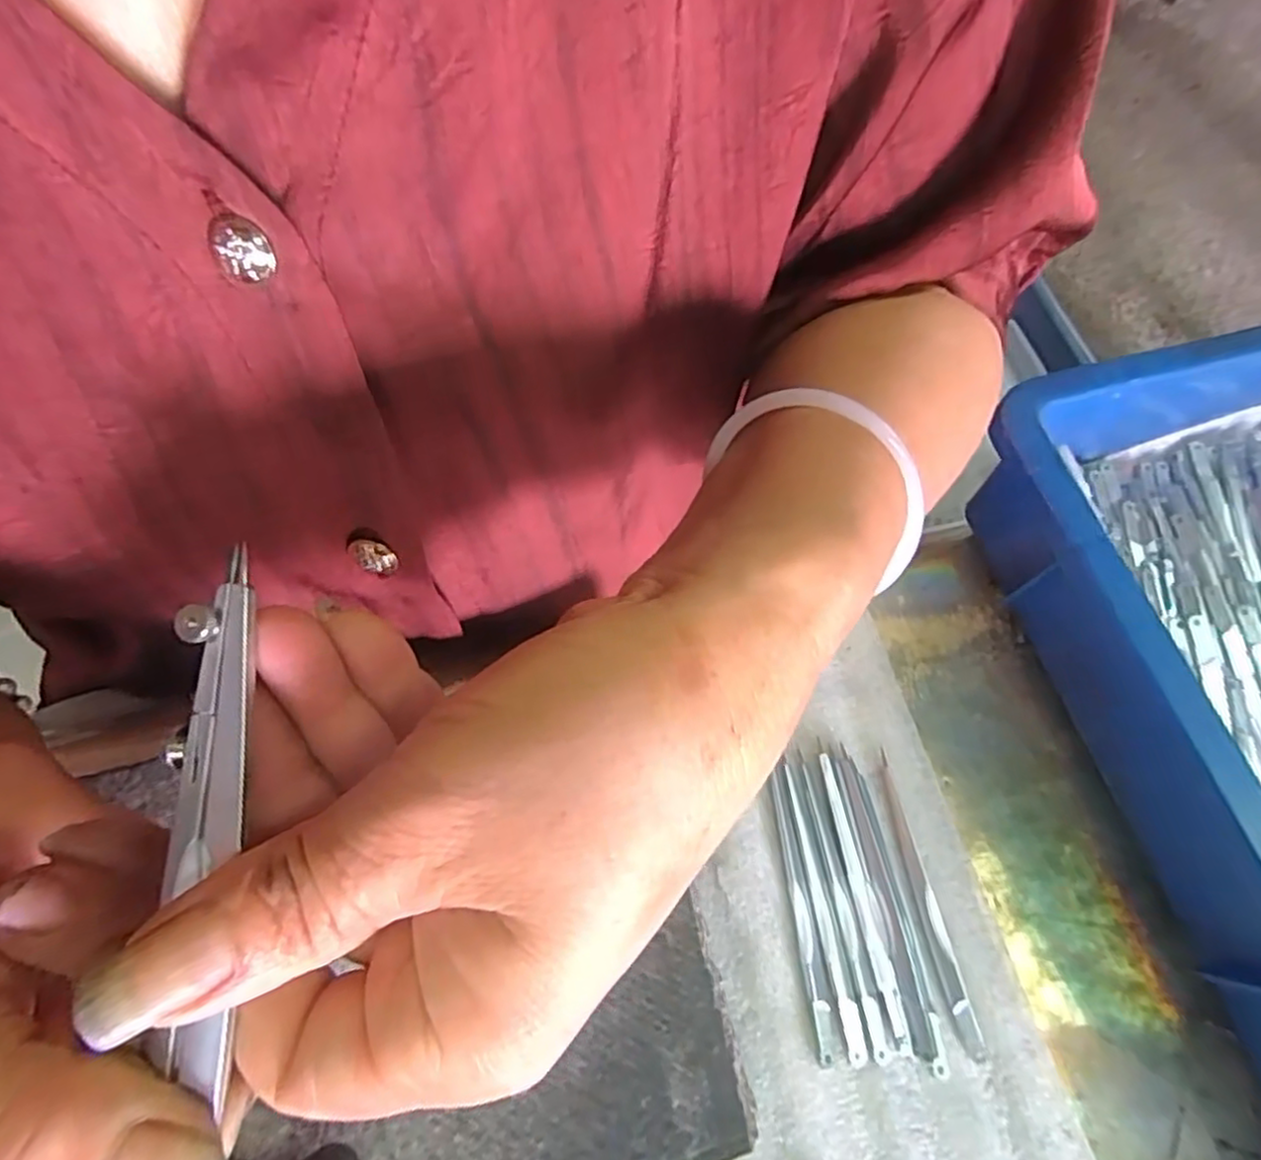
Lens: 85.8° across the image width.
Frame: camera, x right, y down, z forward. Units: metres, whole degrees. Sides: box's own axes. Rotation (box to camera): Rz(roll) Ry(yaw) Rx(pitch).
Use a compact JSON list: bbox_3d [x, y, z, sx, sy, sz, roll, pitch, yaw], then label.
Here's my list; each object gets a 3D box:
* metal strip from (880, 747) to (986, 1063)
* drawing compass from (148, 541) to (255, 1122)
[{"bbox_3d":[0.114,0.121,0.261,0.008,0.004,0.107,-8,67,-6],"label":"metal strip"},{"bbox_3d":[-0.075,0.041,0.118,0.013,0.004,0.090,0,84,-2],"label":"drawing compass"}]

